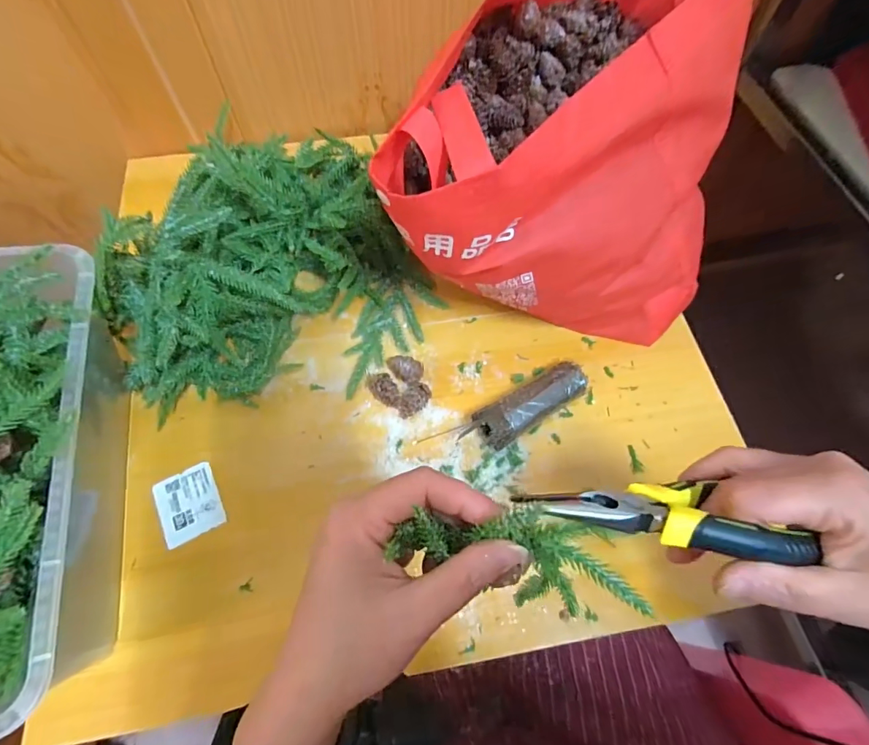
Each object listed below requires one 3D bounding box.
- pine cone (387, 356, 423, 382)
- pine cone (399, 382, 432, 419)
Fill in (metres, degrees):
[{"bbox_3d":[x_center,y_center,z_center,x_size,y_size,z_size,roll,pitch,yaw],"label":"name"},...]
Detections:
[{"bbox_3d":[-0.028,-0.003,0.432,0.037,0.017,0.020,27,67,12],"label":"pine cone"},{"bbox_3d":[-0.018,0.025,0.417,0.025,0.019,0.034,20,65,9],"label":"pine cone"}]

